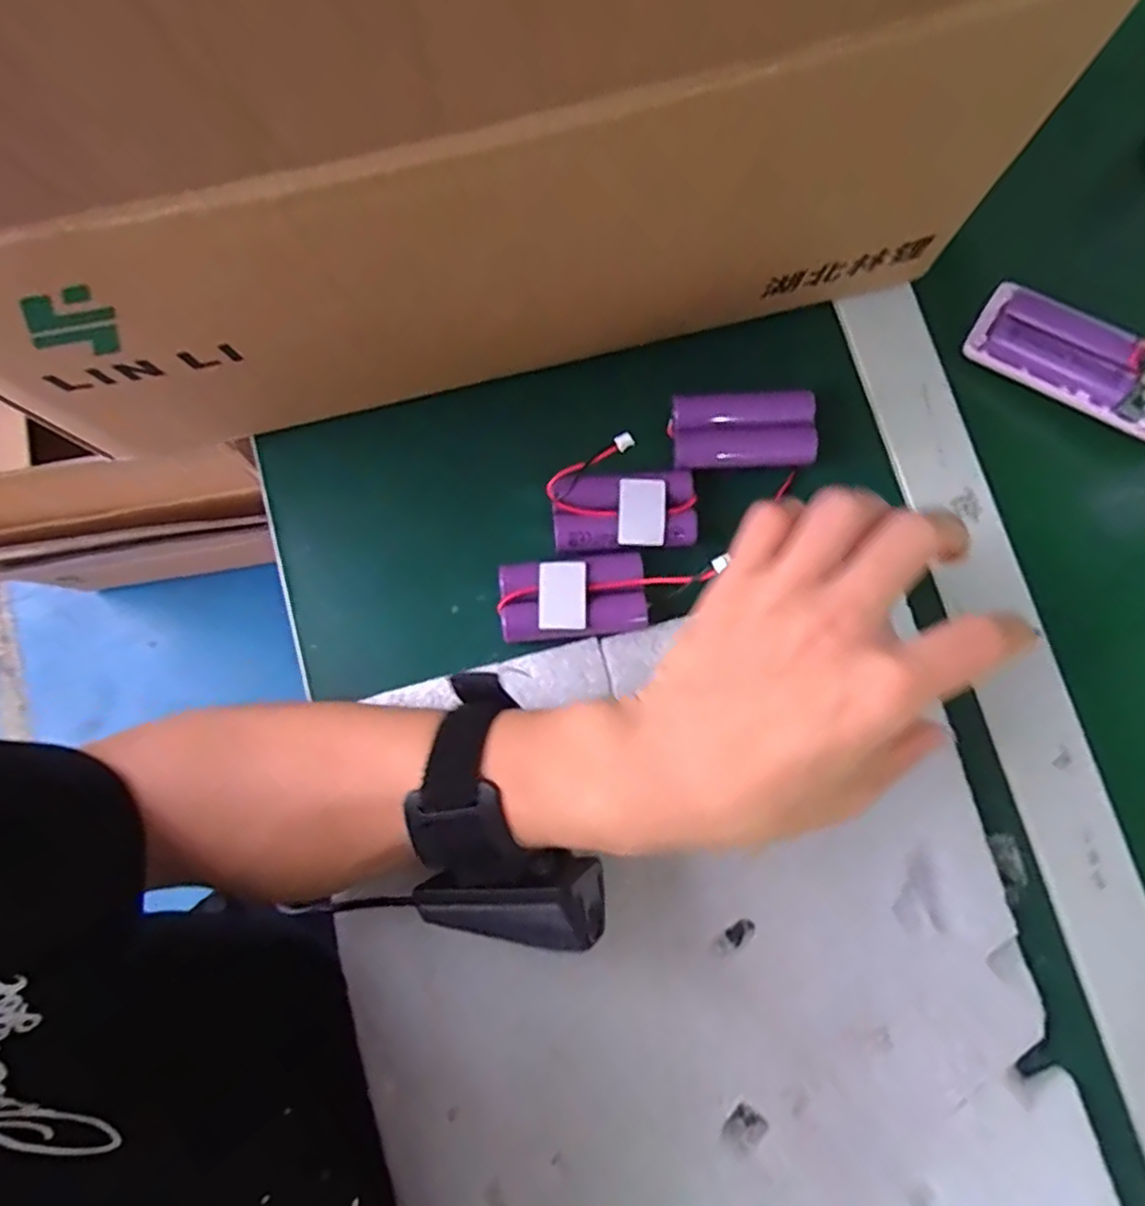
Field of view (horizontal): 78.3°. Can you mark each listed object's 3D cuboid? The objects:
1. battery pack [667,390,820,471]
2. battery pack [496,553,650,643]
[{"bbox_3d":[0.081,-0.080,0.334,0.066,0.022,0.034,-1,83,-2],"label":"battery pack"},{"bbox_3d":[0.000,-0.002,0.321,0.066,0.015,0.036,-7,83,-3],"label":"battery pack"}]

